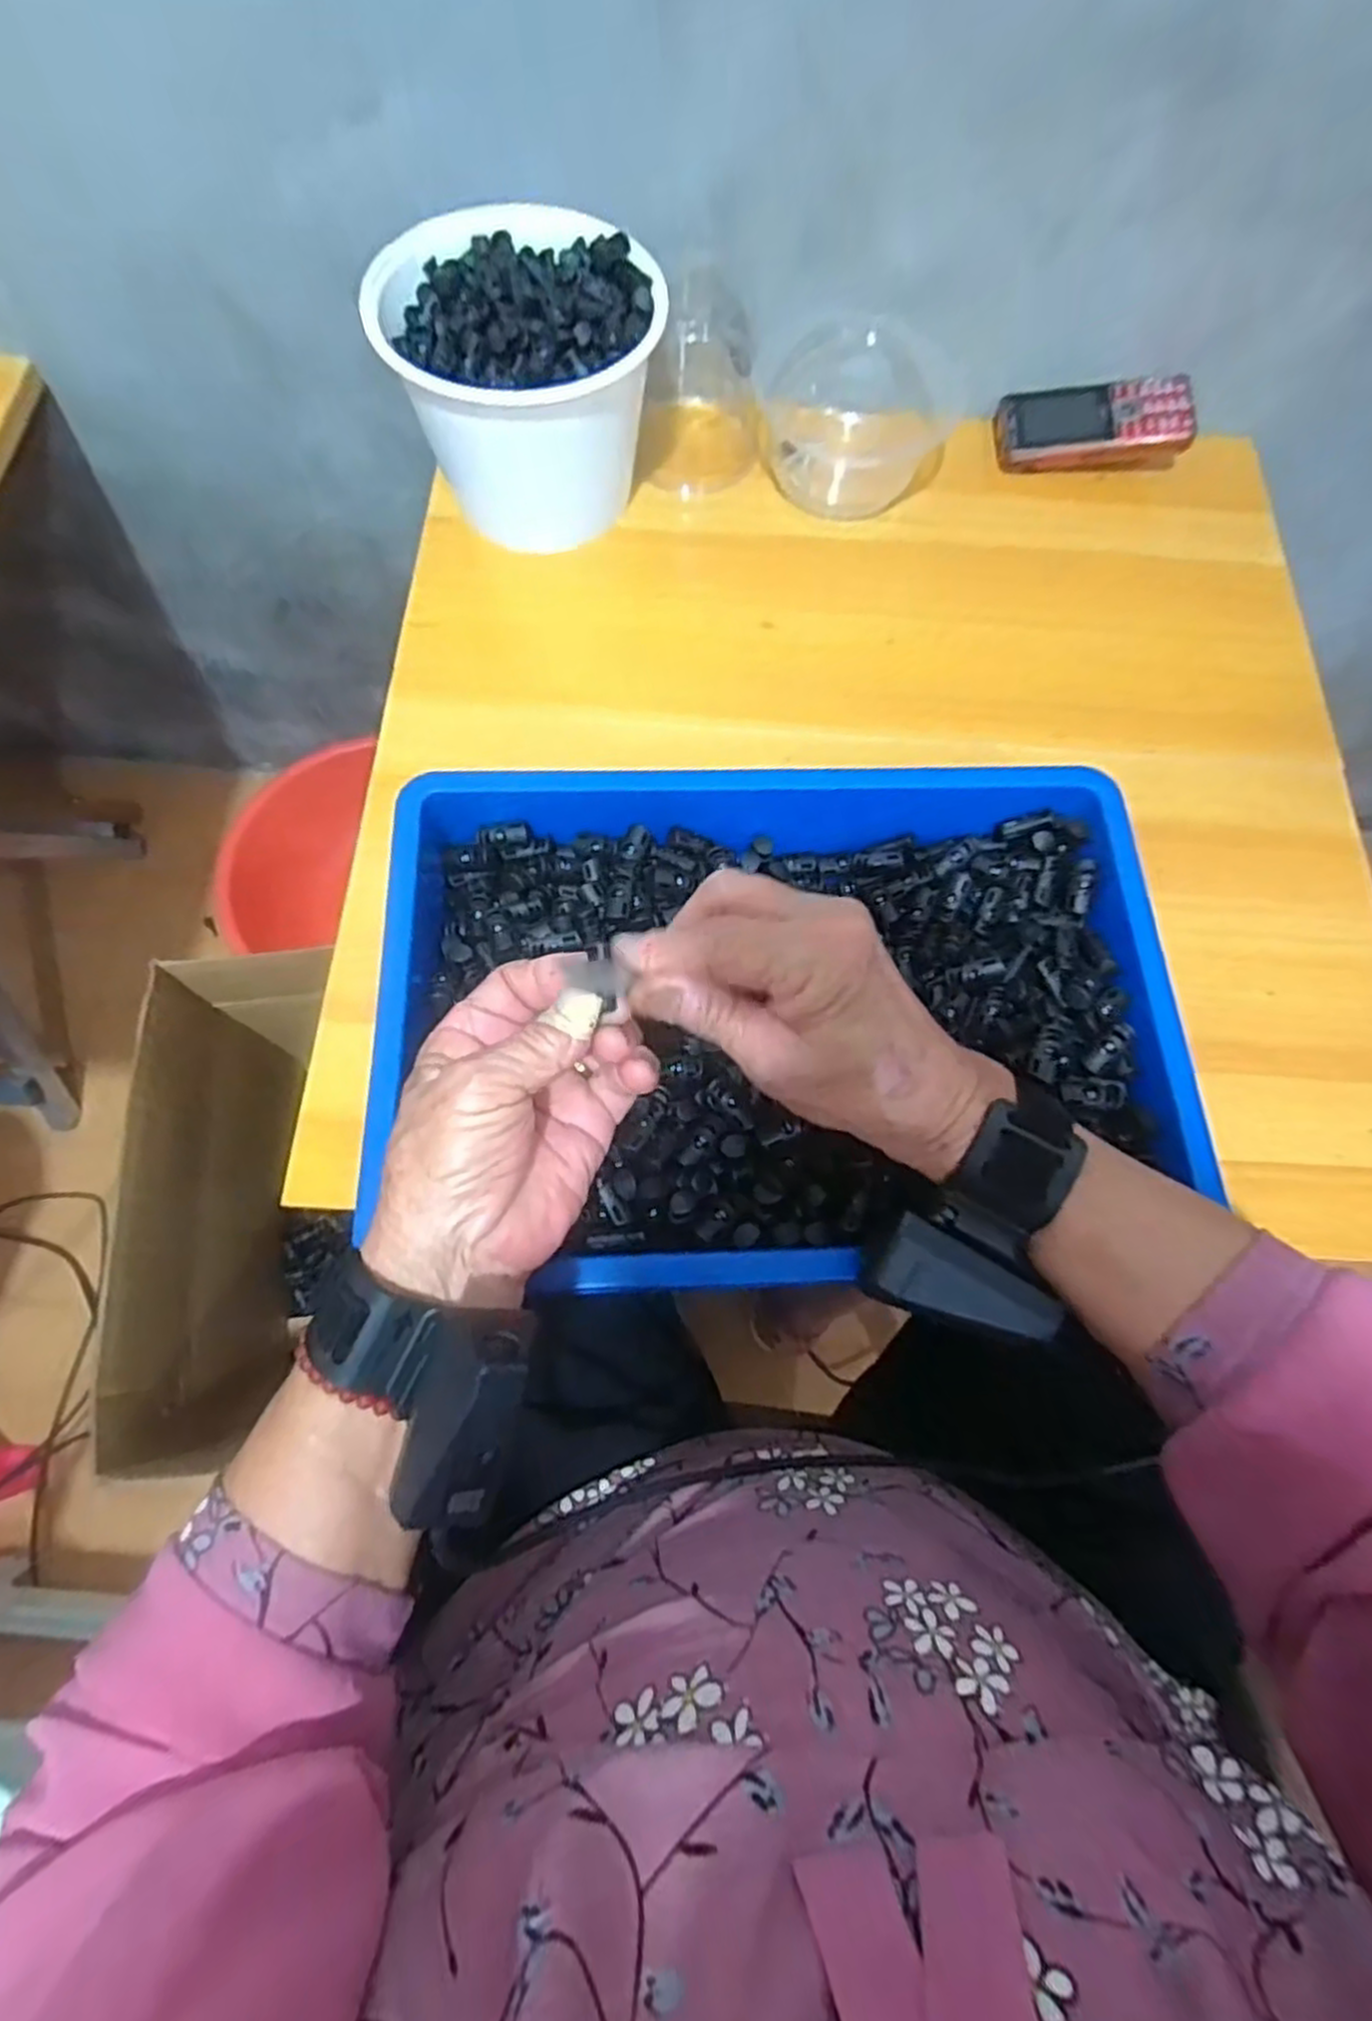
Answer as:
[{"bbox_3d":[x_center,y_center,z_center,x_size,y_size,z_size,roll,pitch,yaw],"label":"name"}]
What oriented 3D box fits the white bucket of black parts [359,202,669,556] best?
[{"bbox_3d":[-0.103,-0.403,0.509,0.165,0.114,0.145,-15,71,-7],"label":"white bucket of black parts"}]

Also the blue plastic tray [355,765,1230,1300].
[{"bbox_3d":[0.043,-0.012,0.402,0.367,0.081,0.280,-3,70,-2],"label":"blue plastic tray"}]

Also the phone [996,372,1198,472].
[{"bbox_3d":[0.298,-0.429,0.573,0.130,0.014,0.063,-1,80,11],"label":"phone"}]

